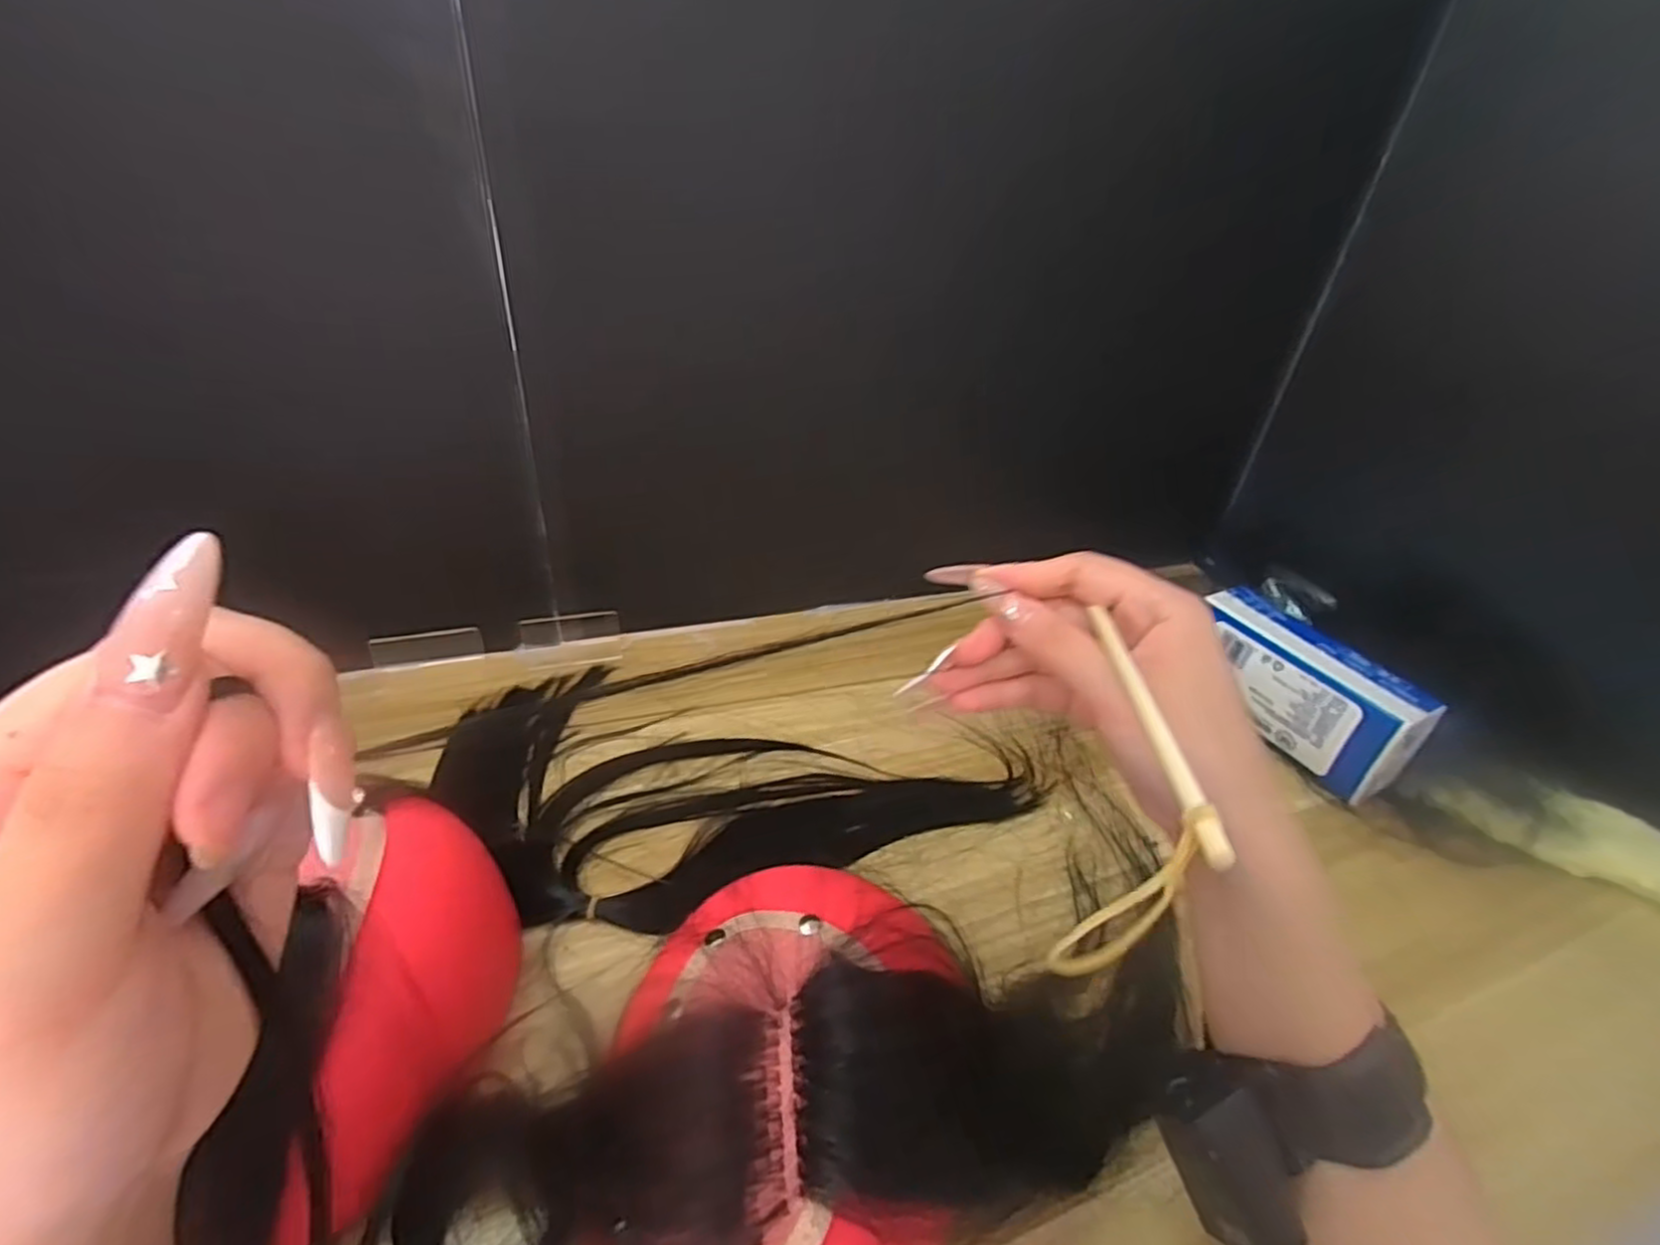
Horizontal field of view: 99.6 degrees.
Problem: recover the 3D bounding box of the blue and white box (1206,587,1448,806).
[{"bbox_3d":[0.384,0.055,0.587,0.052,0.088,0.180,-13,39,-24],"label":"blue and white box"}]

